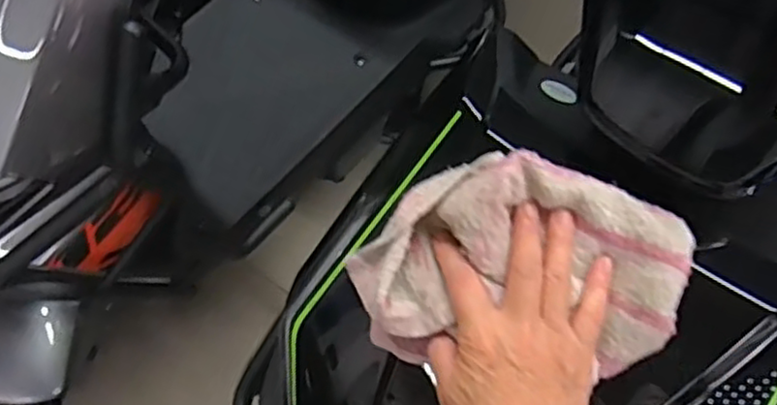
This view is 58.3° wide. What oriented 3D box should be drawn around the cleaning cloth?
[{"bbox_3d":[0.078,0.043,0.448,0.192,0.107,0.098,10,57,4],"label":"cleaning cloth"}]

